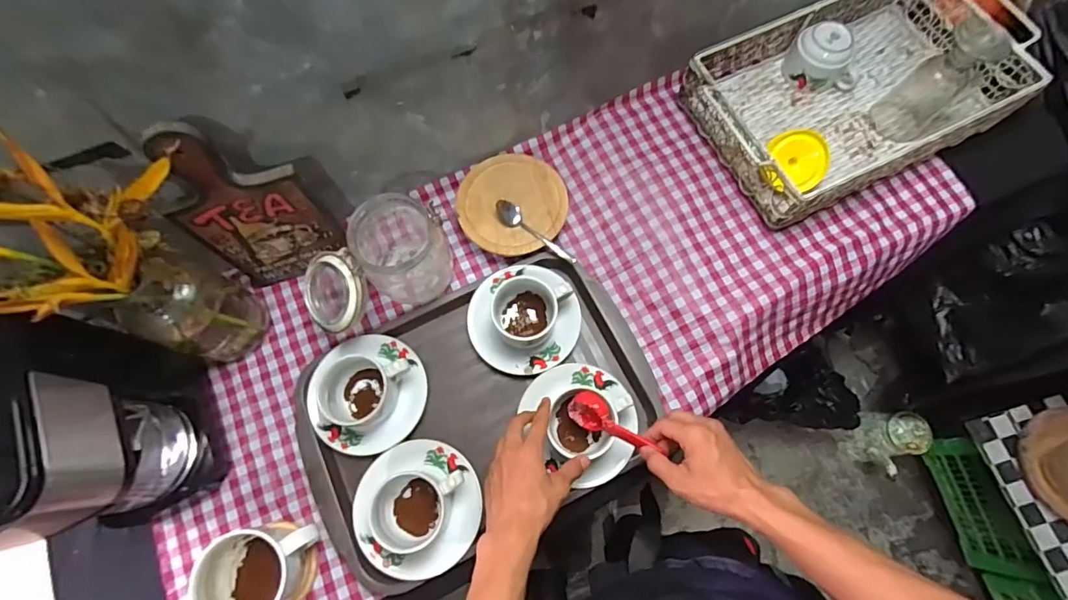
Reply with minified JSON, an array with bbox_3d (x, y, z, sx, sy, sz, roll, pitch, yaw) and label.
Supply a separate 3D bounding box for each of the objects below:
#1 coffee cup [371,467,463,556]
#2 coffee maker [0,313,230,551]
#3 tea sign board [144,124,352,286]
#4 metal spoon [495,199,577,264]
[{"bbox_3d":[-0.129,0.231,0.548,0.107,0.062,0.081,-36,75,-11],"label":"coffee cup"},{"bbox_3d":[-0.462,0.133,0.479,0.129,0.267,0.187,-25,74,-8],"label":"coffee maker"},{"bbox_3d":[-0.316,-0.095,0.543,0.138,0.269,0.015,-17,68,-10],"label":"tea sign board"},{"bbox_3d":[0.000,-0.090,0.640,0.128,0.024,0.028,40,76,12],"label":"metal spoon"}]

